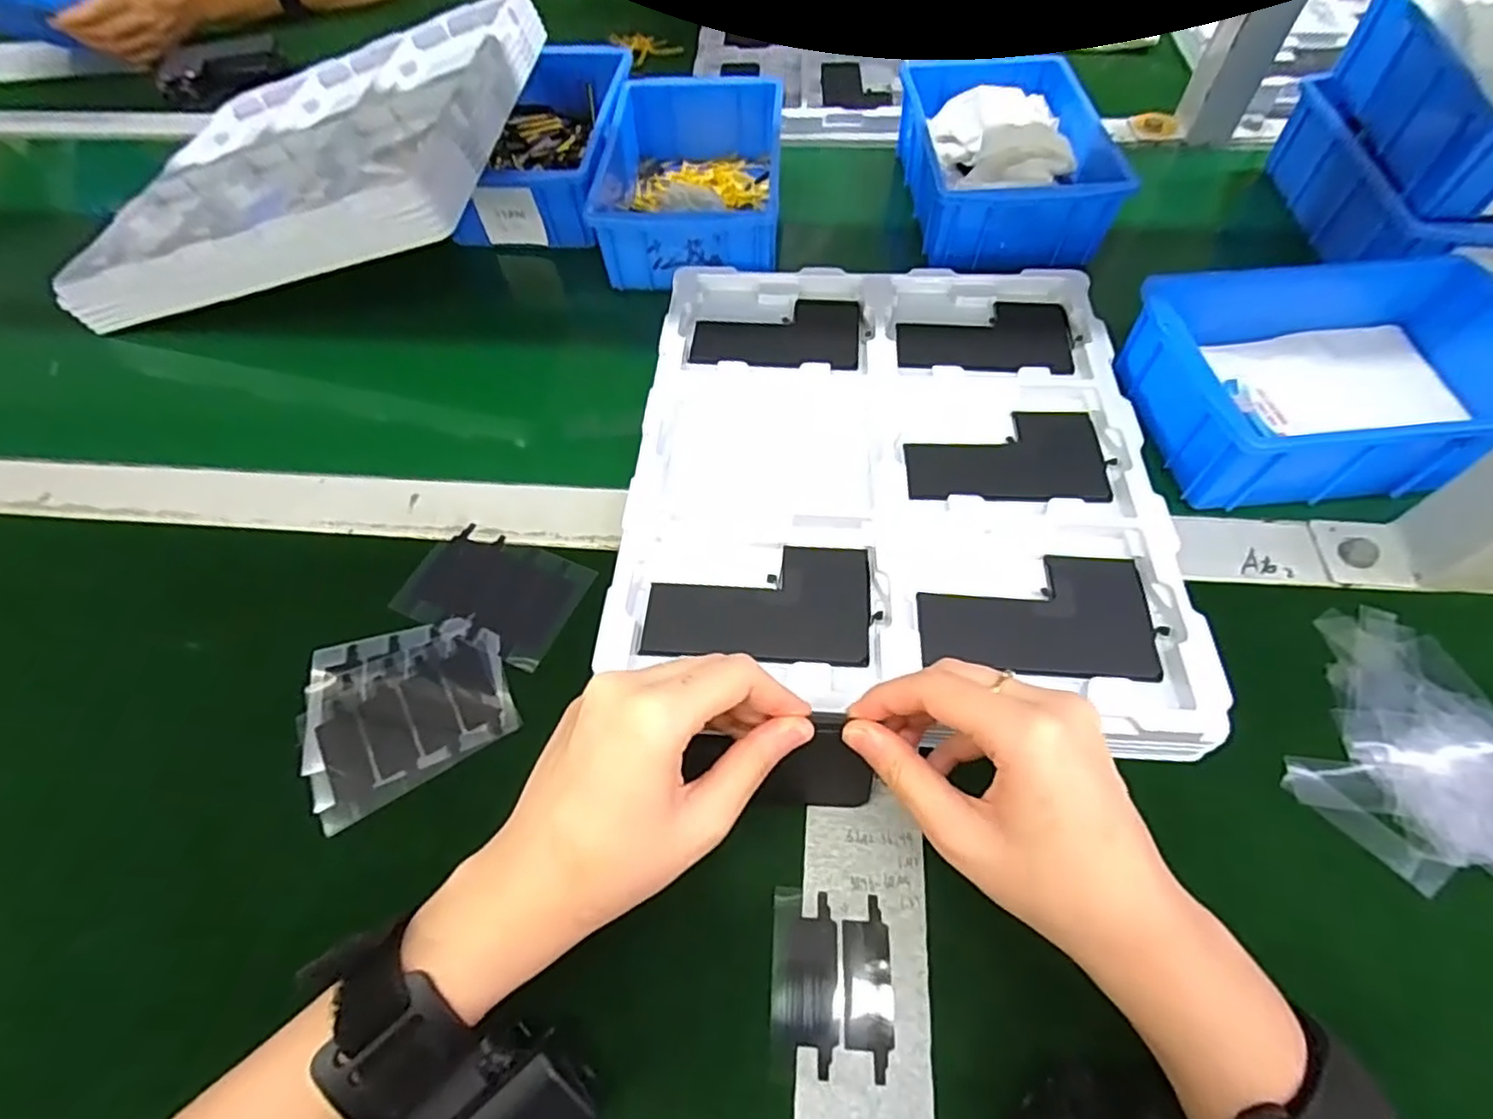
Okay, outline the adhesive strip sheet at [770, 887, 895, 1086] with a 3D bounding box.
[{"bbox_3d":[0.034,0.166,0.260,0.046,0.004,0.061,2,58,3],"label":"adhesive strip sheet"}]

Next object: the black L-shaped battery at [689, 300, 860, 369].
[{"bbox_3d":[0.020,-0.149,0.433,0.106,0.011,0.070,3,58,4],"label":"black L-shaped battery"}]

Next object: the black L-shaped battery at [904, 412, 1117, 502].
[{"bbox_3d":[0.144,-0.058,0.367,0.110,0.009,0.063,-1,58,2],"label":"black L-shaped battery"}]

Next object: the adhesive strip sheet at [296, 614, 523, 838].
[{"bbox_3d":[-0.167,0.072,0.324,0.096,0.004,0.086,-21,61,-10],"label":"adhesive strip sheet"}]

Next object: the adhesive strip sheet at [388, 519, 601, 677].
[{"bbox_3d":[-0.137,0.017,0.358,0.093,0.005,0.062,18,62,14],"label":"adhesive strip sheet"}]

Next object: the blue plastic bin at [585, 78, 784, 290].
[{"bbox_3d":[-0.041,-0.292,0.510,0.129,0.058,0.201,2,58,4],"label":"blue plastic bin"}]

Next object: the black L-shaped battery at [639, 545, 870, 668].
[{"bbox_3d":[0.006,0.020,0.322,0.105,0.007,0.063,2,58,4],"label":"black L-shaped battery"}]

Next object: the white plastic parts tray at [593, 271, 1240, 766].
[{"bbox_3d":[0.078,-0.061,0.370,0.272,0.033,0.308,2,58,4],"label":"white plastic parts tray"}]

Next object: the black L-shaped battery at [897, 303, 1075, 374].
[{"bbox_3d":[0.150,-0.141,0.418,0.107,0.011,0.066,3,58,4],"label":"black L-shaped battery"}]

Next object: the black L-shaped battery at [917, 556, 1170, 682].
[{"bbox_3d":[0.138,0.025,0.314,0.108,0.006,0.062,2,58,3],"label":"black L-shaped battery"}]

